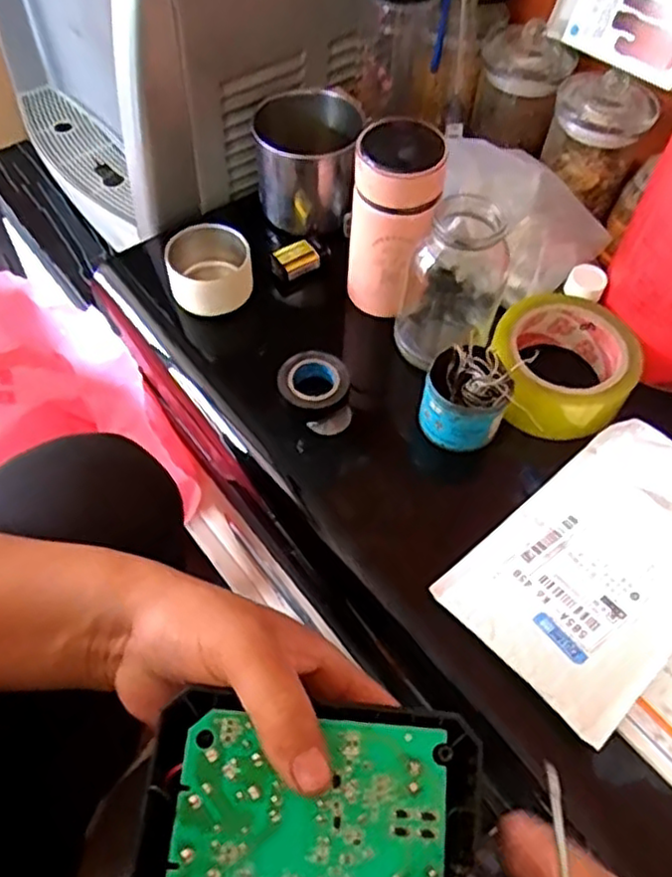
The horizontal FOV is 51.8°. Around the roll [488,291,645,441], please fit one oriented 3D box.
[{"bbox_3d":[0.168,-0.057,0.521,0.102,0.044,0.107,1,56,-2],"label":"roll"}]

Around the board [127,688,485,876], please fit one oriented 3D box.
[{"bbox_3d":[-0.012,0.150,0.264,0.128,0.023,0.087,6,56,1],"label":"board"}]

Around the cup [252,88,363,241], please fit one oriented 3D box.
[{"bbox_3d":[-0.025,-0.242,0.606,0.085,0.095,0.079,1,56,-2],"label":"cup"}]

